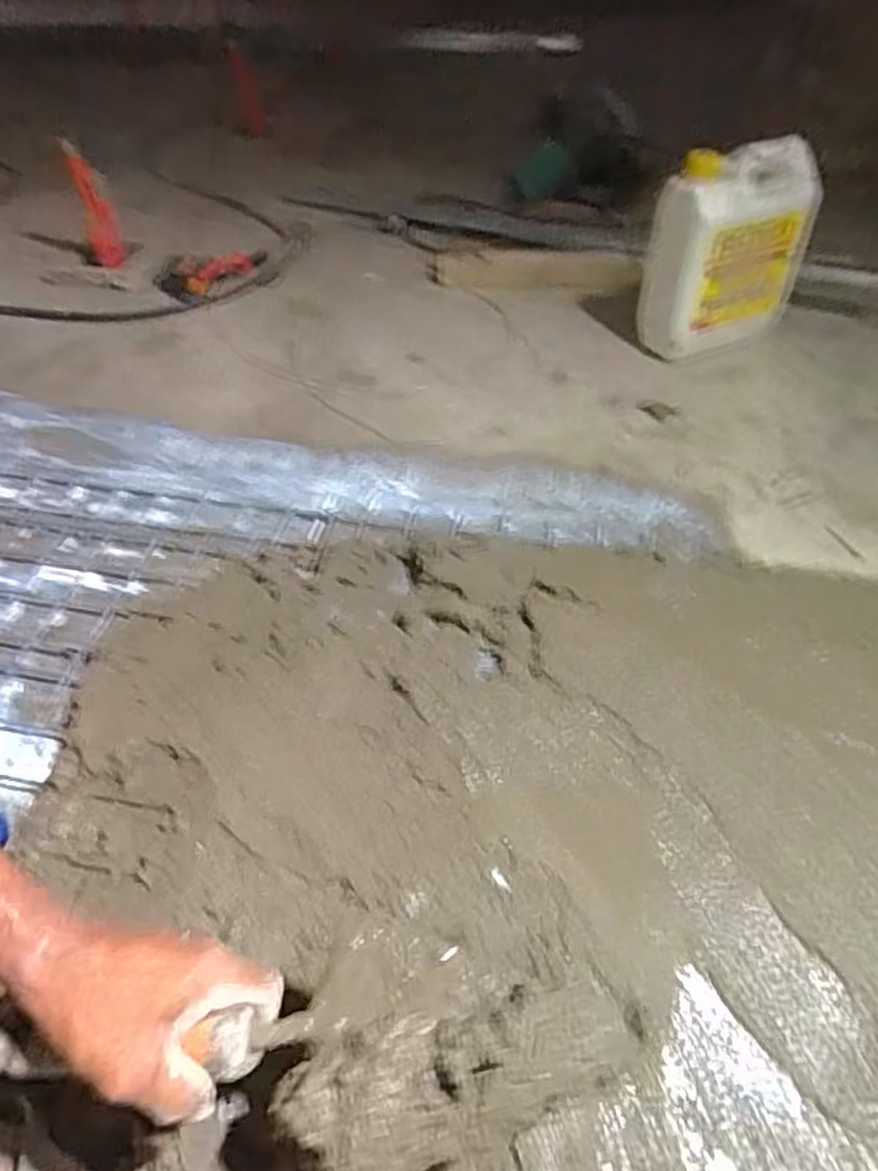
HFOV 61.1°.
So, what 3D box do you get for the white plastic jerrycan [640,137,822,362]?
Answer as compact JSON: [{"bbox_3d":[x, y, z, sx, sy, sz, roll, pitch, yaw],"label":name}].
[{"bbox_3d":[0.404,-0.461,1.038,0.218,0.262,0.110,-20,48,-18],"label":"white plastic jerrycan"}]

